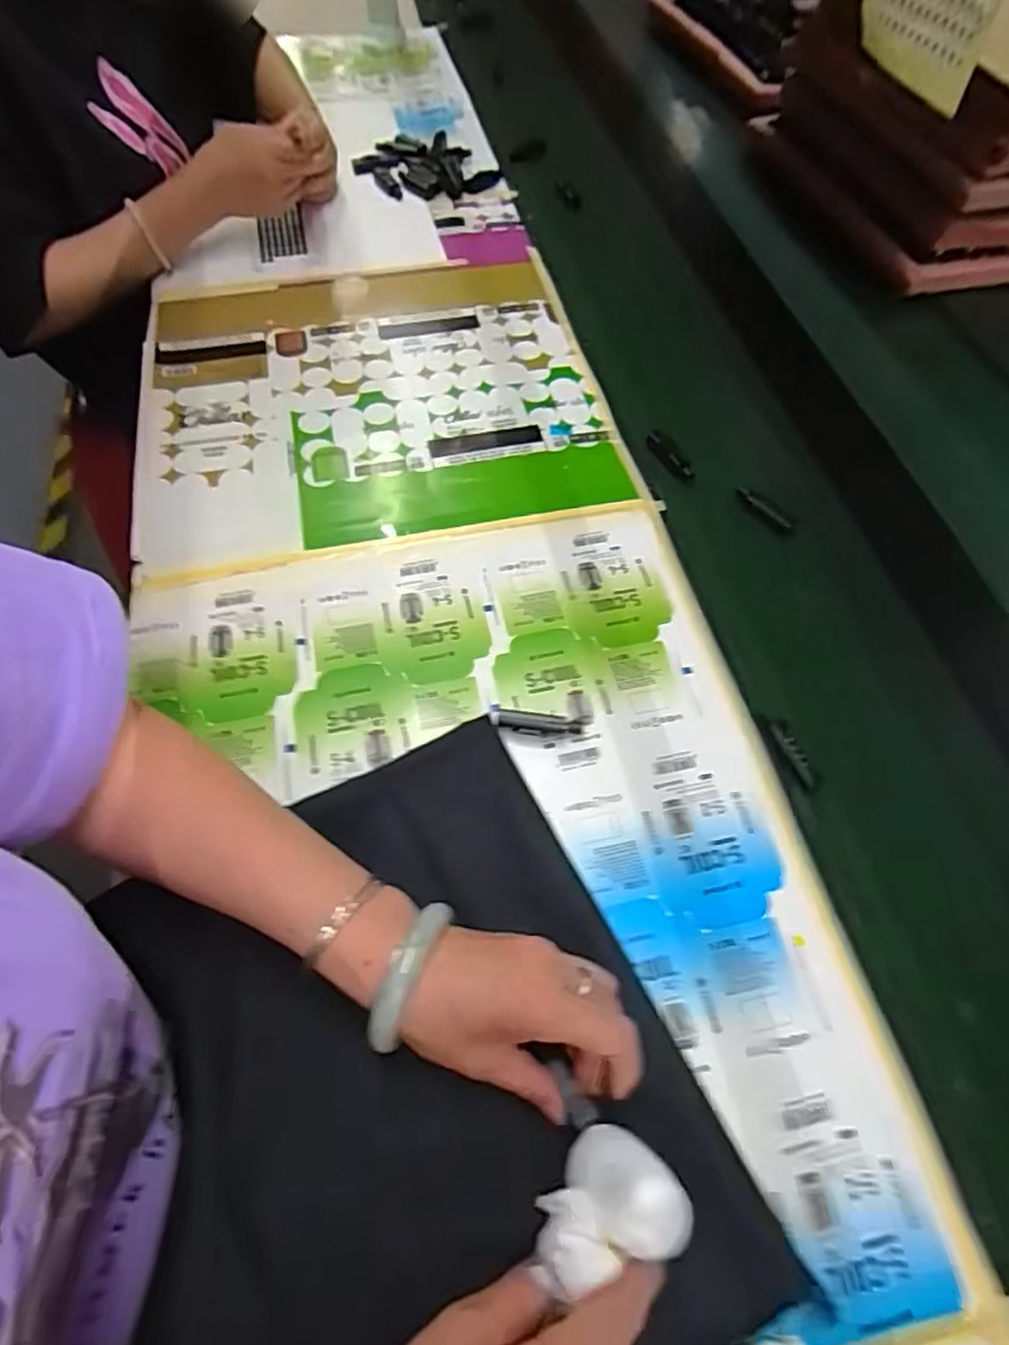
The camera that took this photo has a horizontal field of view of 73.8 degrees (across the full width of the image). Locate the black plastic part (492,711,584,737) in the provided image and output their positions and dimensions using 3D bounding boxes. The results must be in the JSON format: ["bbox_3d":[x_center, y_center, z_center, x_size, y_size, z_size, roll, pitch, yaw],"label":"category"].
[{"bbox_3d":[0.021,0.035,0.431,0.058,0.015,0.011,9,60,3],"label":"black plastic part"}]

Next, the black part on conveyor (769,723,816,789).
[{"bbox_3d":[0.189,0.053,0.437,0.012,0.004,0.050,-9,48,-7],"label":"black part on conveyor"}]

